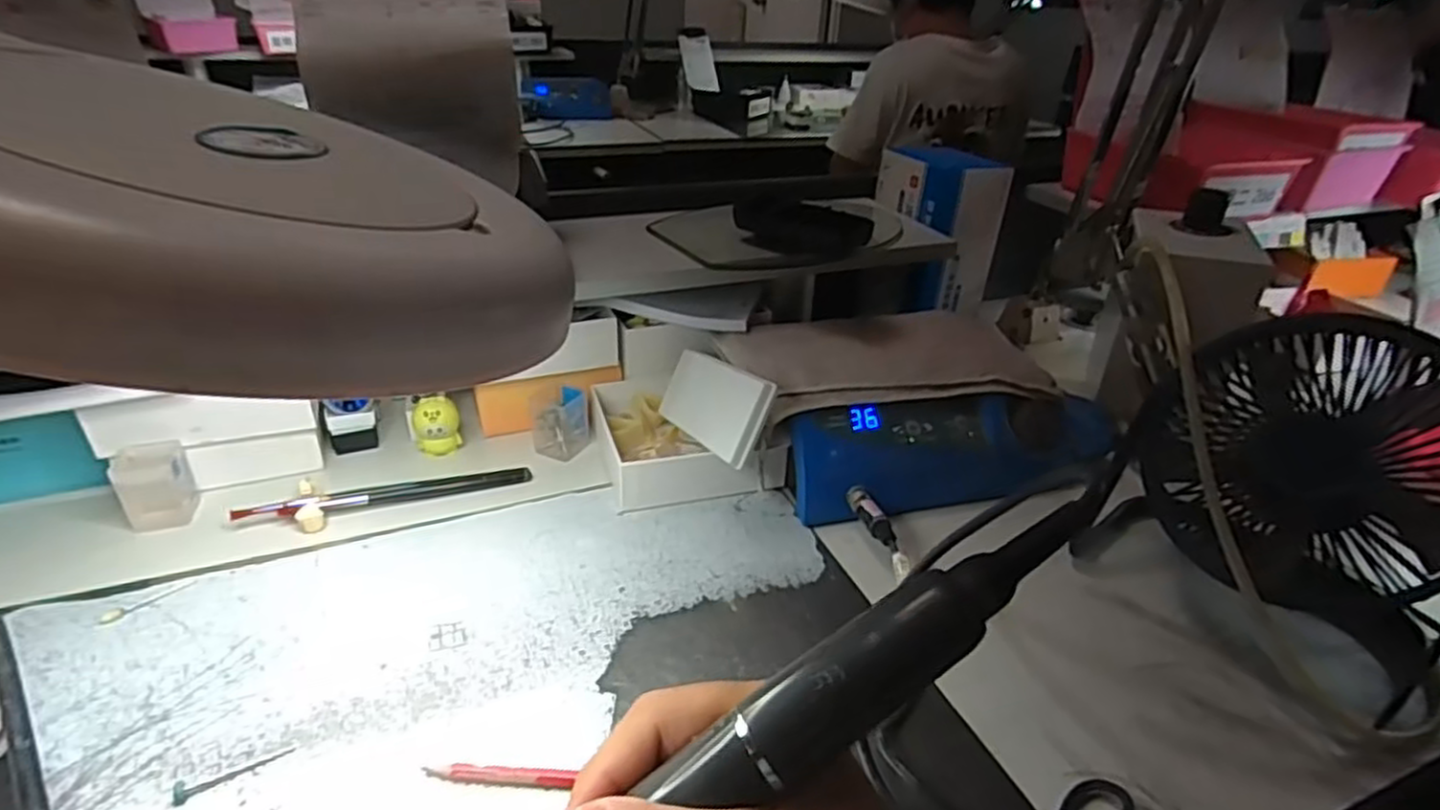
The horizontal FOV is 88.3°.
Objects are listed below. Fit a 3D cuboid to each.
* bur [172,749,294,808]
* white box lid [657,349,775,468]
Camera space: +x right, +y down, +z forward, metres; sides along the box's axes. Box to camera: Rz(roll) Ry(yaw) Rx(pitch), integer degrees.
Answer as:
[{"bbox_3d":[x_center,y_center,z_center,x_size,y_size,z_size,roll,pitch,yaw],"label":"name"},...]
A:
[{"bbox_3d":[-0.228,0.171,0.348,0.049,0.004,0.010,-16,37,-29],"label":"bur"},{"bbox_3d":[-0.006,-0.002,0.540,0.011,0.059,0.144,20,4,-26],"label":"white box lid"}]

